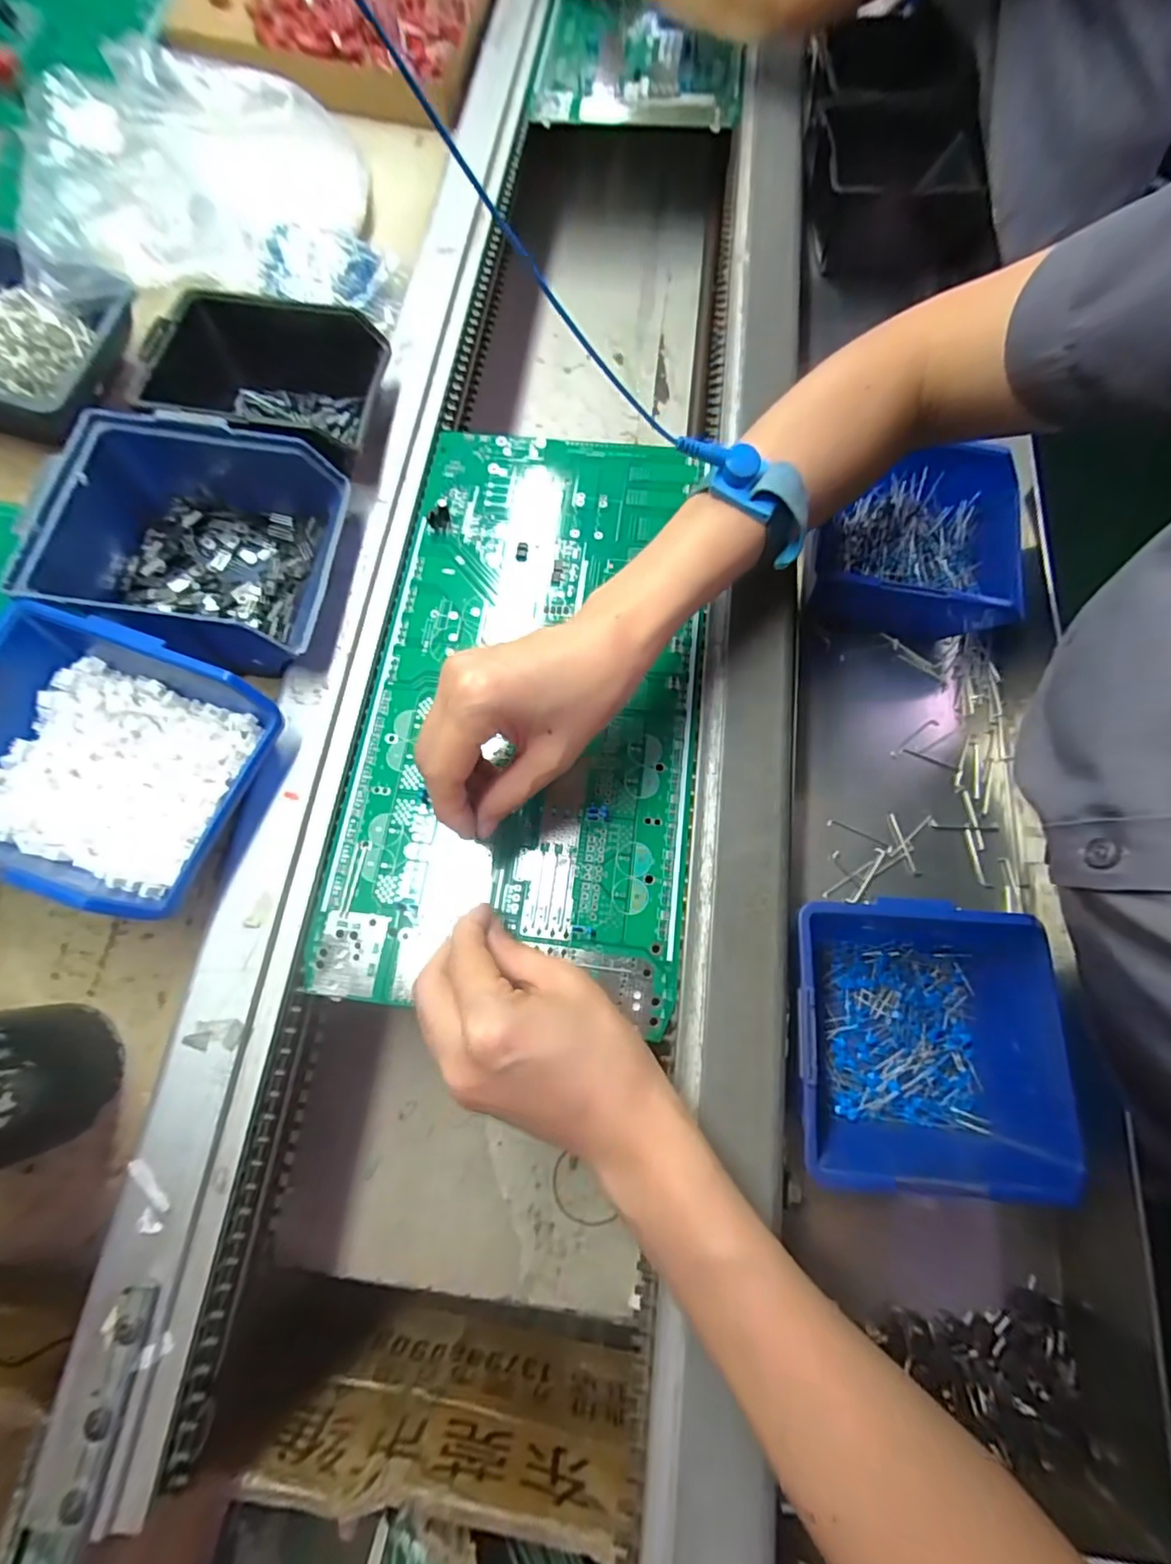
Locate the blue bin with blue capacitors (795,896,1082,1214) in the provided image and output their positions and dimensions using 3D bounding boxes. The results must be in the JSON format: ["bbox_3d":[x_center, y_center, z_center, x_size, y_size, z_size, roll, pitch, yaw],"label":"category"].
[{"bbox_3d":[0.167,0.126,0.289,0.136,0.062,0.121,3,72,2],"label":"blue bin with blue capacitors"}]

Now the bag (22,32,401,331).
[{"bbox_3d":[-0.273,-0.427,0.414,0.221,0.085,0.221,-19,73,-5],"label":"bag"}]

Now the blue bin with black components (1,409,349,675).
[{"bbox_3d":[-0.221,-0.135,0.326,0.151,0.056,0.126,8,72,3],"label":"blue bin with black components"}]

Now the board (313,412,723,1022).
[{"bbox_3d":[-0.030,-0.059,0.337,0.186,0.007,0.353,6,72,2],"label":"board"}]

